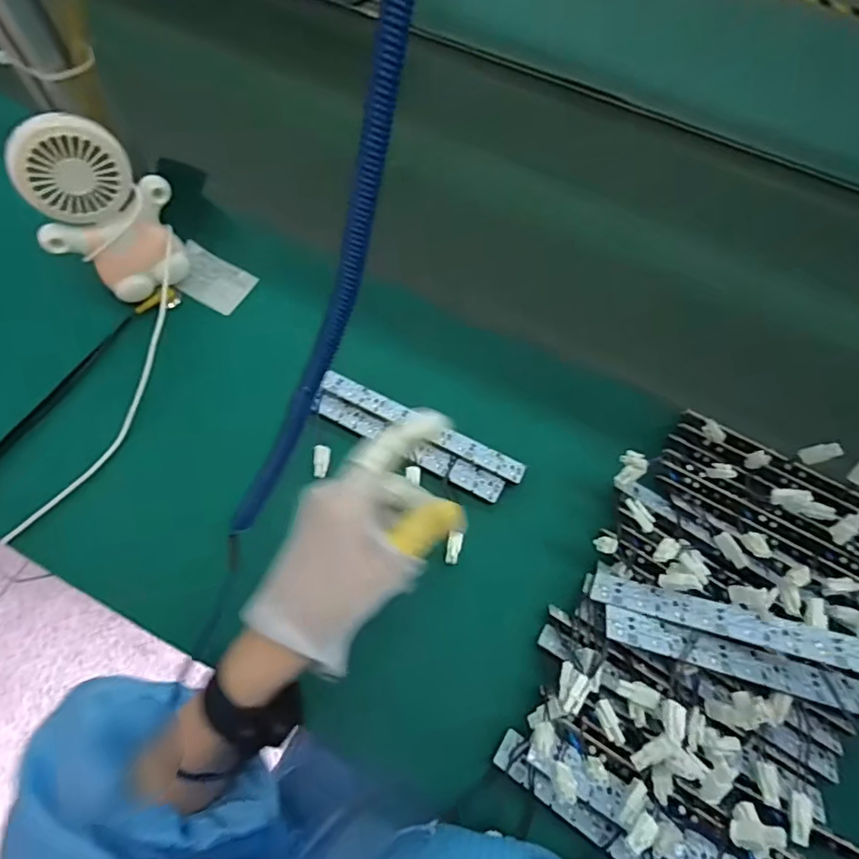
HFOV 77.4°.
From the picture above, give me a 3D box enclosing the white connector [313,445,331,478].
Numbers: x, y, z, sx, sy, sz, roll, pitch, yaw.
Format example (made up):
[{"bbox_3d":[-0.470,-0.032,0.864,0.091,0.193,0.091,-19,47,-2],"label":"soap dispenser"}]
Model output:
[{"bbox_3d":[-0.087,0.026,0.434,0.013,0.006,0.026,0,64,-2],"label":"white connector"}]

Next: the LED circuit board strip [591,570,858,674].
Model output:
[{"bbox_3d":[0.205,0.126,0.349,0.189,0.006,0.027,9,42,25],"label":"LED circuit board strip"}]

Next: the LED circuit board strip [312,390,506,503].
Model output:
[{"bbox_3d":[-0.020,0.013,0.450,0.175,0.008,0.022,26,66,10],"label":"LED circuit board strip"}]

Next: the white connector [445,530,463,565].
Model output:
[{"bbox_3d":[0.019,0.092,0.418,0.011,0.005,0.025,18,81,7],"label":"white connector"}]

